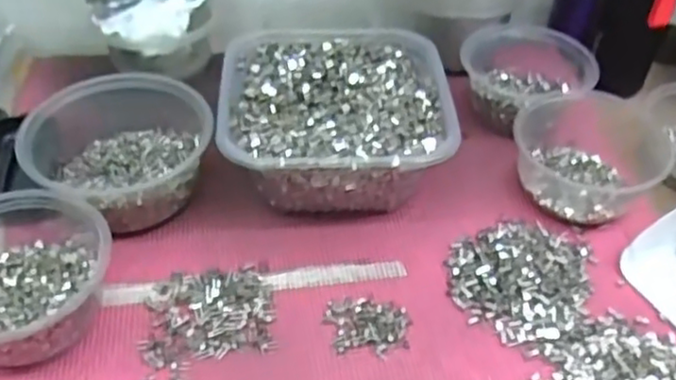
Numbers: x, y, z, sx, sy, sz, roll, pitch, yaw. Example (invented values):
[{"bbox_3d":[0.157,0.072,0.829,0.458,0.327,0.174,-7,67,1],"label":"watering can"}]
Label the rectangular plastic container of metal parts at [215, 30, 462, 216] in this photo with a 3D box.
[{"bbox_3d":[-0.004,-0.053,0.540,0.171,0.071,0.167,-3,44,-5],"label":"rectangular plastic container of metal parts"}]

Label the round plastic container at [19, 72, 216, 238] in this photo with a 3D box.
[{"bbox_3d":[-0.161,-0.032,0.512,0.130,0.067,0.134,-3,44,-6],"label":"round plastic container"}]

